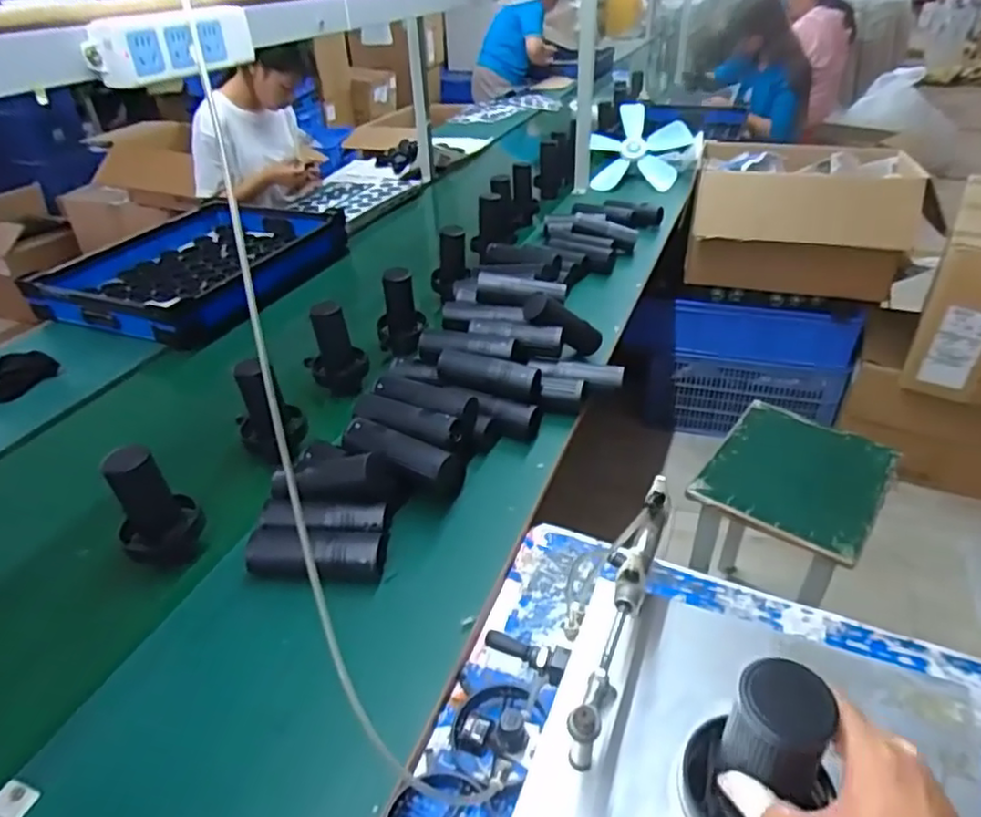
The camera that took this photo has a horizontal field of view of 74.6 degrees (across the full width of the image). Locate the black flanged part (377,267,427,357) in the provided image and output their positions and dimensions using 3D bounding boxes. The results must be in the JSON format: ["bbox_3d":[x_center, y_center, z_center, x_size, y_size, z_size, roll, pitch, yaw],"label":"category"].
[{"bbox_3d":[-0.174,-0.182,1.221,0.090,0.154,0.081,-7,35,-5],"label":"black flanged part"}]

